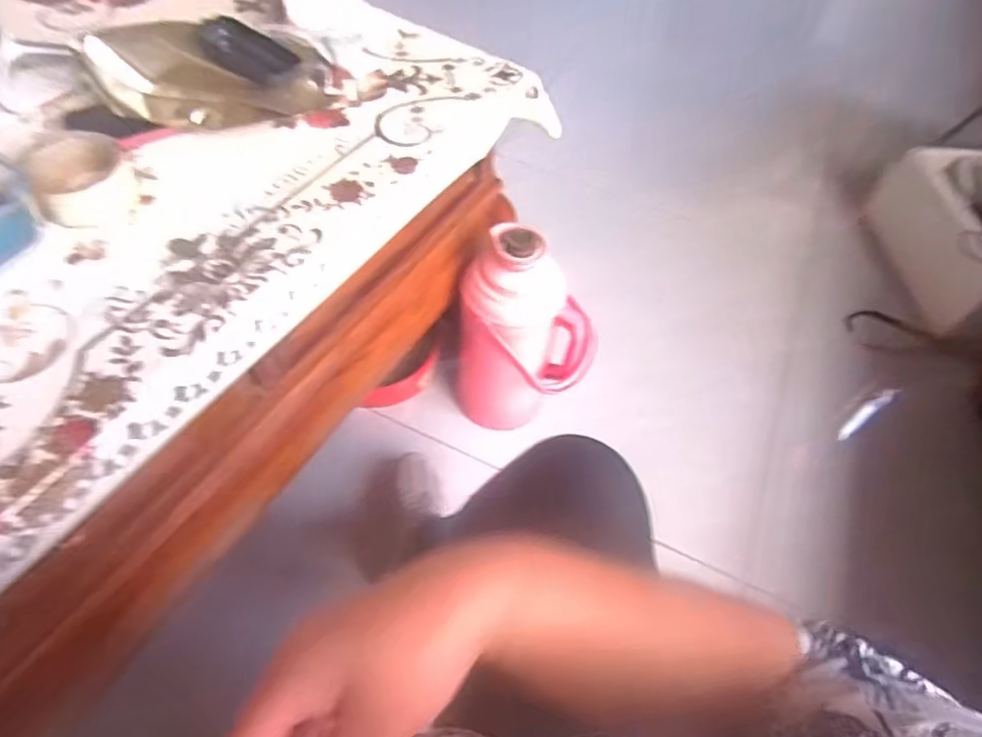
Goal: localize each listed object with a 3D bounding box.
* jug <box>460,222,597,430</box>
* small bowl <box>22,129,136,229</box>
[{"bbox_3d":[0.045,-0.035,0.906,0.206,0.370,0.131,24,56,11],"label":"jug"},{"bbox_3d":[-0.380,-0.179,0.546,0.081,0.052,0.075,3,55,-4],"label":"small bowl"}]

